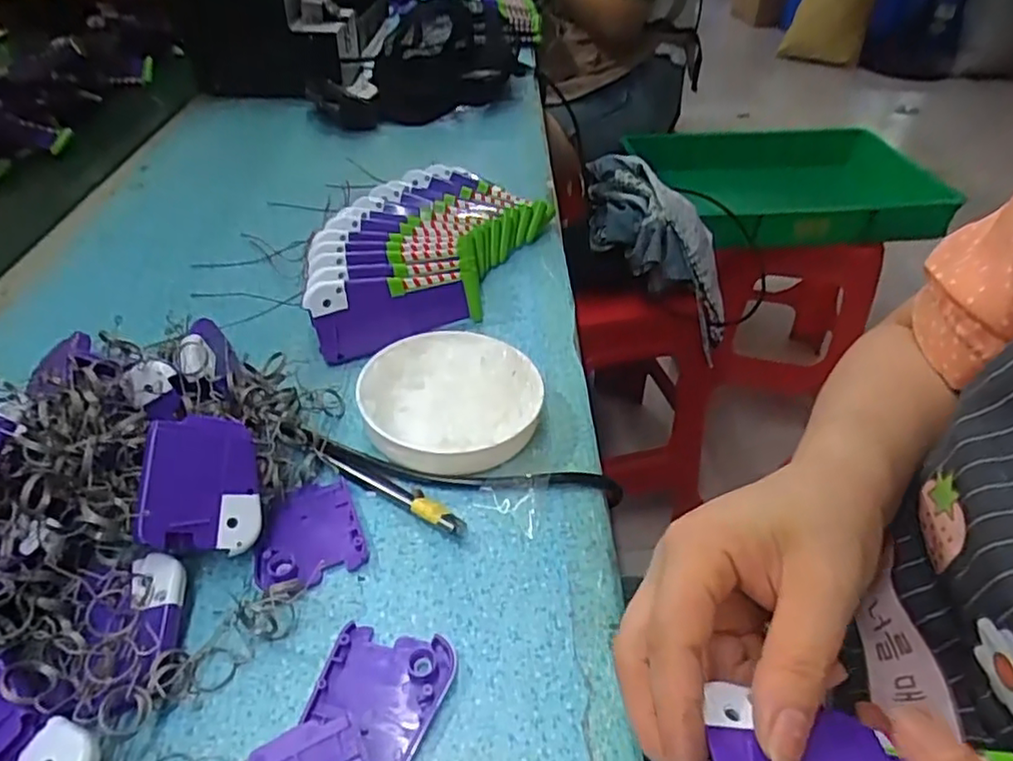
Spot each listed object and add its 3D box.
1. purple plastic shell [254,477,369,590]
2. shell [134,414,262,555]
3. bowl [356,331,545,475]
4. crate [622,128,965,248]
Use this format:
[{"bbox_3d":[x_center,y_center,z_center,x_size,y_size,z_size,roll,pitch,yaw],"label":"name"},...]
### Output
[{"bbox_3d":[-0.102,0.076,0.325,0.051,0.007,0.057,-15,44,-20],"label":"purple plastic shell"},{"bbox_3d":[-0.142,0.047,0.301,0.051,0.007,0.061,8,70,-32],"label":"shell"},{"bbox_3d":[-0.034,0.014,0.380,0.102,0.028,0.110,2,41,-1],"label":"bowl"},{"bbox_3d":[0.549,-0.382,1.255,0.541,0.090,0.387,-8,42,-11],"label":"crate"}]

